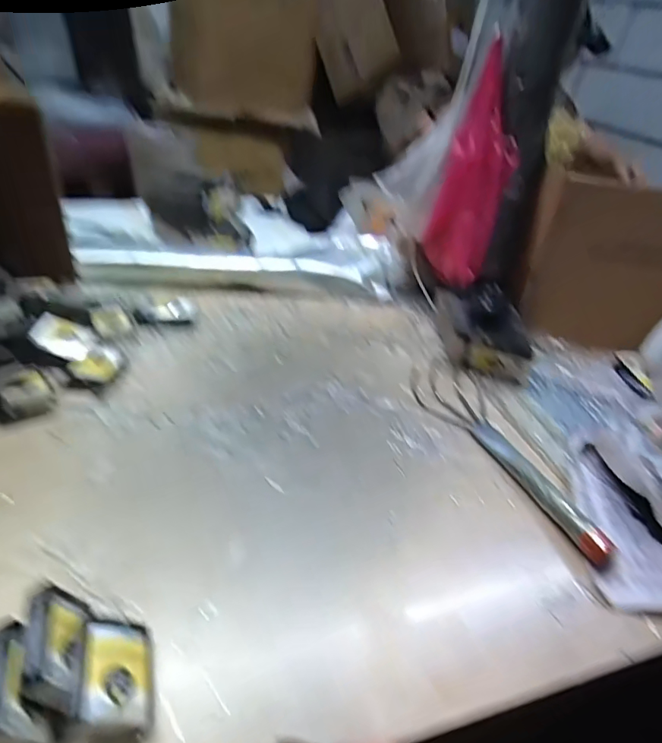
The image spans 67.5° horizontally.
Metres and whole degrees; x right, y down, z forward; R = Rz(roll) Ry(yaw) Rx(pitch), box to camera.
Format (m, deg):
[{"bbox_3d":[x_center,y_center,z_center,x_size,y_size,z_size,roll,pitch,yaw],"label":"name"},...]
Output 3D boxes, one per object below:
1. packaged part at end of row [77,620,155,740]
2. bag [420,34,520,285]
[{"bbox_3d":[-0.153,0.221,0.360,0.060,0.014,0.074,33,22,-36],"label":"packaged part at end of row"},{"bbox_3d":[0.211,-0.287,0.741,0.103,0.278,0.117,17,37,13],"label":"bag"}]

